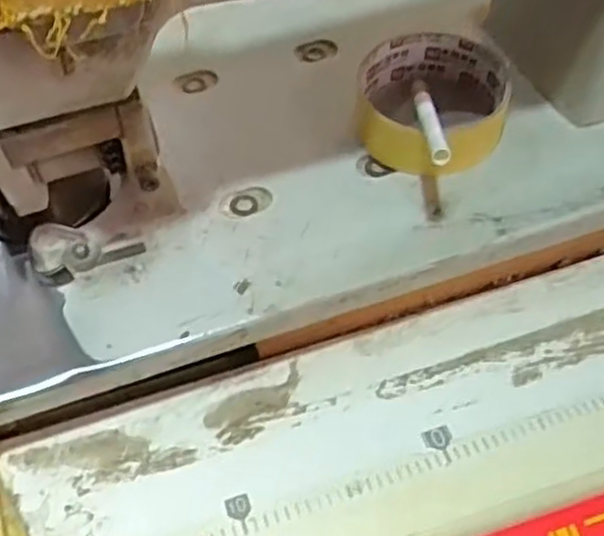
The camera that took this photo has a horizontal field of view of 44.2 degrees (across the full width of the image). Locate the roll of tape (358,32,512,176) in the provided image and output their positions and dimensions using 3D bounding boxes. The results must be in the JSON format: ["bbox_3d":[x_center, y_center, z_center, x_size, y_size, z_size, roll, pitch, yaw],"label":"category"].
[{"bbox_3d":[0.070,-0.090,0.399,0.079,0.027,0.081,0,55,0],"label":"roll of tape"}]

